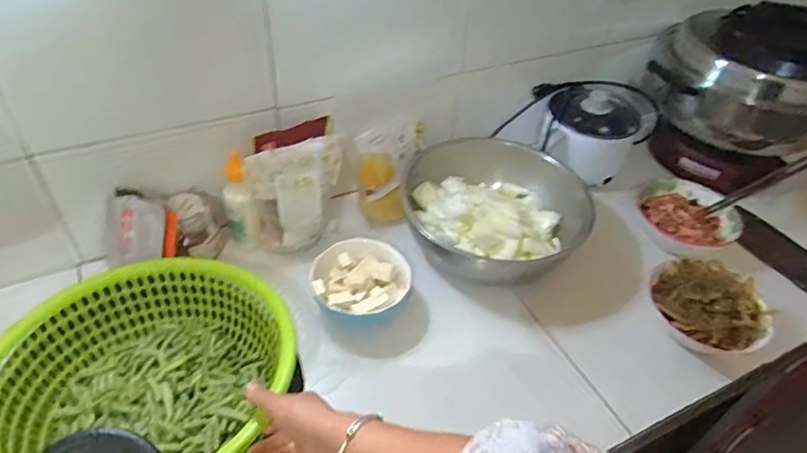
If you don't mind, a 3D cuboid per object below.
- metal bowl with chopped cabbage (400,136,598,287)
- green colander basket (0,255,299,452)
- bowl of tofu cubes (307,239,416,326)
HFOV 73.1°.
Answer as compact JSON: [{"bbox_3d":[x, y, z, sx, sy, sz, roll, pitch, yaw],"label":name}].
[{"bbox_3d":[0.138,-0.030,0.900,0.303,0.107,0.244,34,52,26],"label":"metal bowl with chopped cabbage"},{"bbox_3d":[-0.304,0.187,0.658,0.314,0.119,0.334,3,45,-3],"label":"green colander basket"},{"bbox_3d":[-0.061,0.086,0.786,0.137,0.059,0.137,3,45,-3],"label":"bowl of tofu cubes"}]

